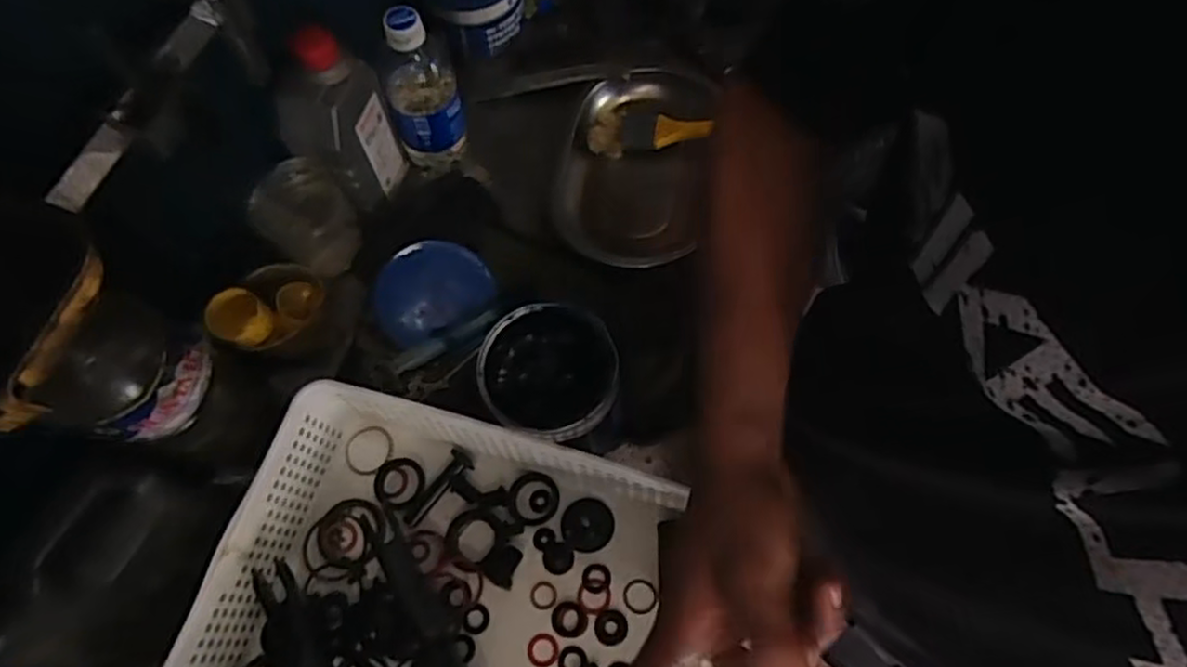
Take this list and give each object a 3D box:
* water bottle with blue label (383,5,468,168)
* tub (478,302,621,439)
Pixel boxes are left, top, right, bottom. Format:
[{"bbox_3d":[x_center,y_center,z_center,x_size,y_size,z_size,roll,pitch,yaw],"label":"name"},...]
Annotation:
[{"bbox_3d":[-0.149,-0.214,0.612,0.062,0.134,0.054,-16,68,-5],"label":"water bottle with blue label"},{"bbox_3d":[-0.032,0.034,0.537,0.097,0.071,0.097,-1,67,2],"label":"tub"}]

